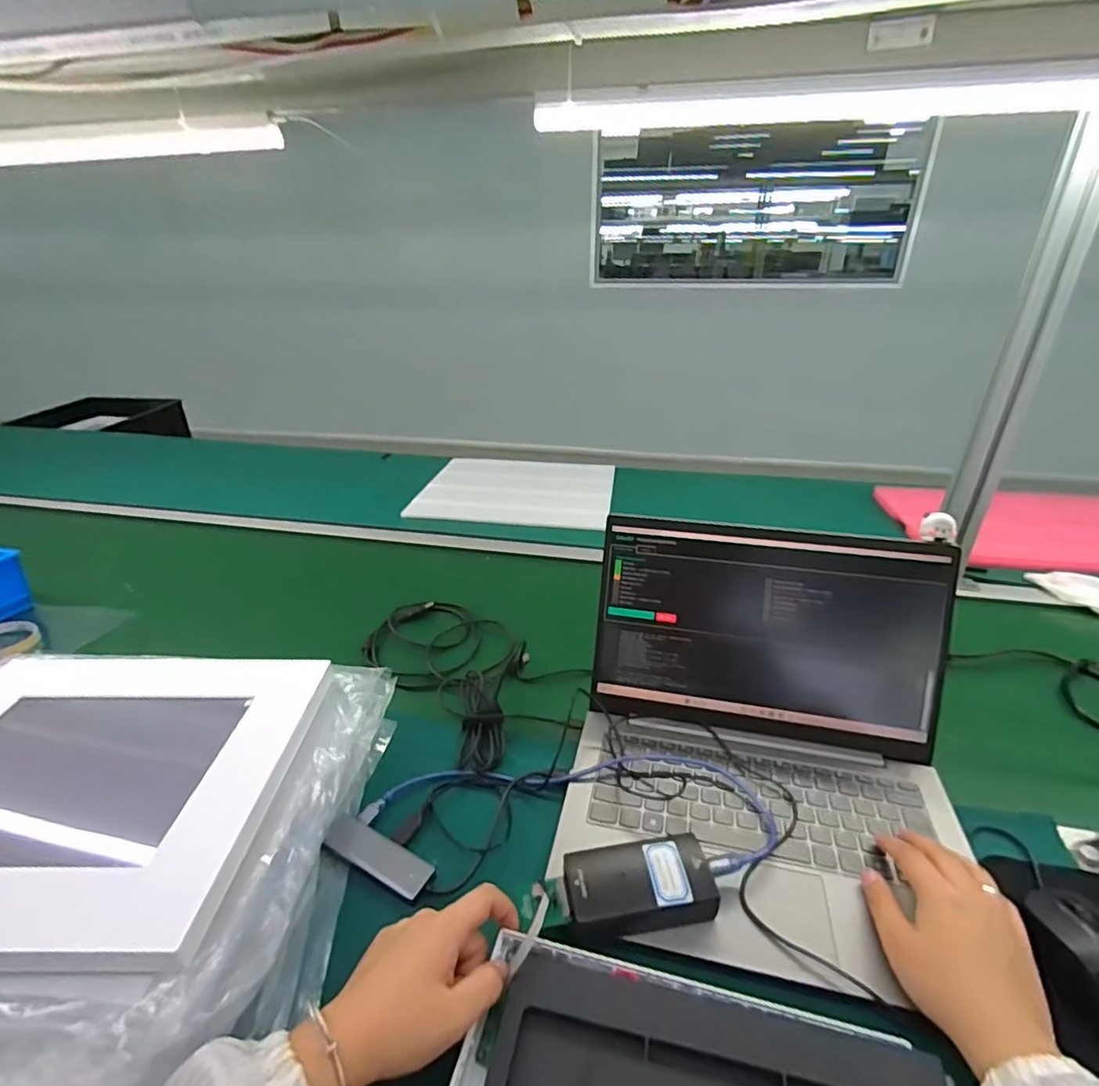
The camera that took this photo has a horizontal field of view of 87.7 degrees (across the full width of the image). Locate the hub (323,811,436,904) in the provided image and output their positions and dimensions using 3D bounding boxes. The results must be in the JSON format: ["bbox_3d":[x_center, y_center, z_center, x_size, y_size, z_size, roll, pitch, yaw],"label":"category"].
[{"bbox_3d":[-0.142,0.255,0.469,0.107,0.015,0.033,15,32,27],"label":"hub"}]

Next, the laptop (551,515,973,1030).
[{"bbox_3d":[0.184,0.144,0.474,0.321,0.183,0.323,6,28,12],"label":"laptop"}]

